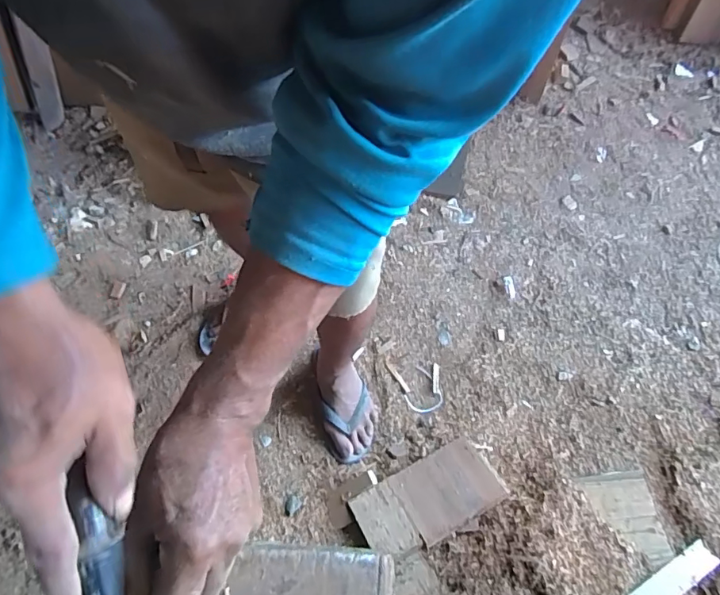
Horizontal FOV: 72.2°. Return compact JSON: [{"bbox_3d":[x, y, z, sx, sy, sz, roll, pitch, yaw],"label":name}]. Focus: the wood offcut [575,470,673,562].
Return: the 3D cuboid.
[{"bbox_3d":[0.503,0.413,0.935,0.125,0.012,0.153,-7,56,-4],"label":"wood offcut"}]

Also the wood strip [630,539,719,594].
[{"bbox_3d":[0.538,0.503,0.868,0.224,0.008,0.047,-20,60,-20],"label":"wood strip"}]

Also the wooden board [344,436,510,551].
[{"bbox_3d":[0.125,0.379,0.934,0.265,0.017,0.139,-25,49,-13],"label":"wooden board"}]

